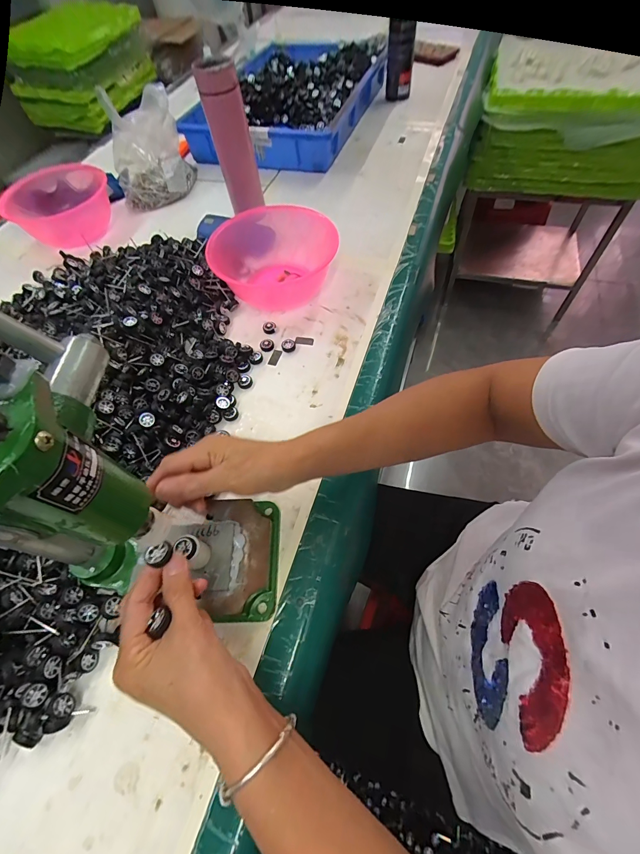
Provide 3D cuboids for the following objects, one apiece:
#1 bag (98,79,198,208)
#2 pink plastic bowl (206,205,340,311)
[{"bbox_3d":[-0.375,-0.607,0.764,0.158,0.155,0.203,-21,60,-8],"label":"bag"},{"bbox_3d":[-0.074,-0.279,0.581,0.167,0.077,0.169,-2,59,3],"label":"pink plastic bowl"}]

